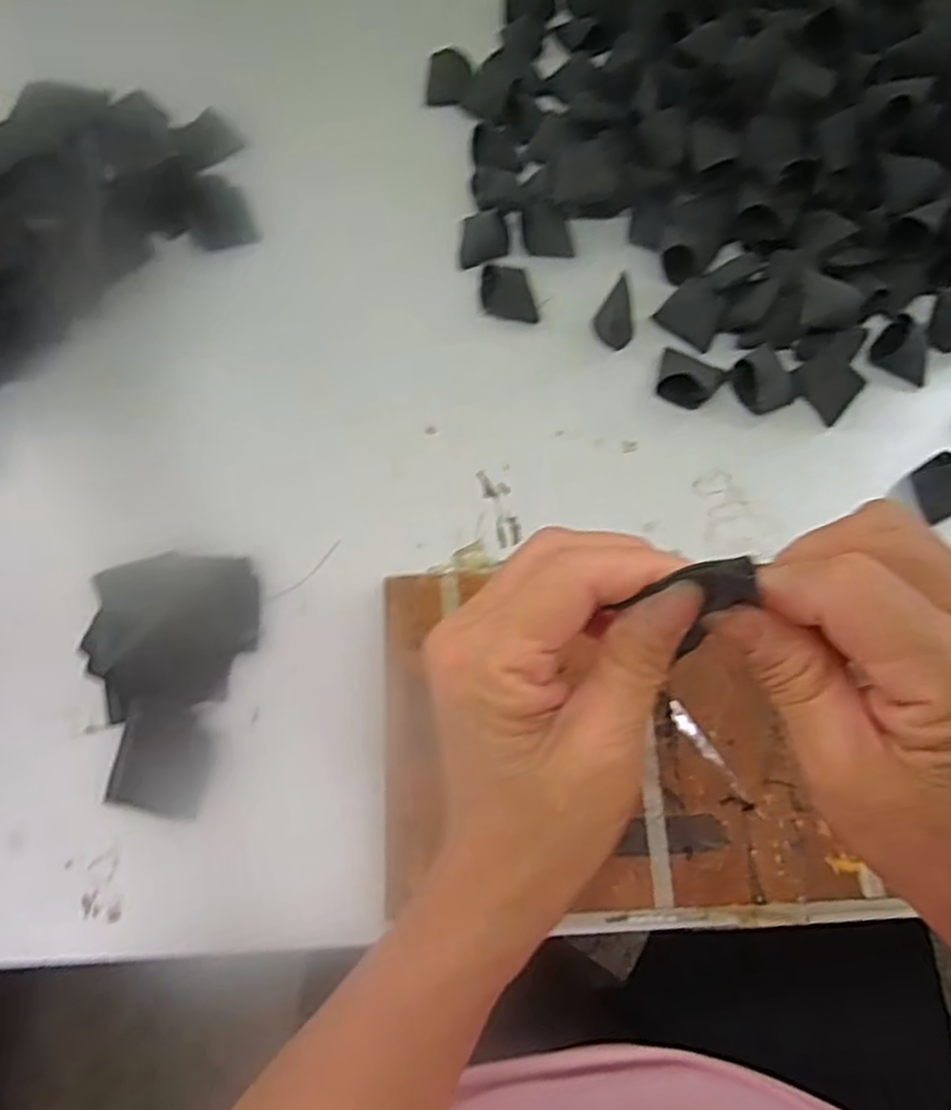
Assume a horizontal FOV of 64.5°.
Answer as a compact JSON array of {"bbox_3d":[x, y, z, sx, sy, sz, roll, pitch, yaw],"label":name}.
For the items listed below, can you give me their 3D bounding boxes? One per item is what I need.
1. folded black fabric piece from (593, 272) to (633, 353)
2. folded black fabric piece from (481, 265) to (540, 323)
[{"bbox_3d":[0.092,-0.158,0.490,0.024,0.024,0.040,2,69,0],"label":"folded black fabric piece"},{"bbox_3d":[0.023,-0.177,0.503,0.034,0.023,0.038,-13,70,-6],"label":"folded black fabric piece"}]

